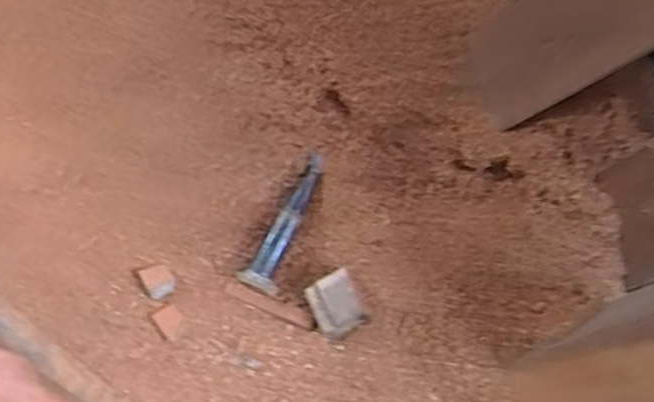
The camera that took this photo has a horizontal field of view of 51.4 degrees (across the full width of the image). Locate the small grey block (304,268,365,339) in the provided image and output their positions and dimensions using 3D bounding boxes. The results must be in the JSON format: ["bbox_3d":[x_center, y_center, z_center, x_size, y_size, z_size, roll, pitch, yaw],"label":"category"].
[{"bbox_3d":[0.009,0.116,0.763,0.053,0.034,0.061,-22,65,-9],"label":"small grey block"}]

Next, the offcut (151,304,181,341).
[{"bbox_3d":[-0.173,0.132,0.743,0.026,0.008,0.035,-37,68,-16],"label":"offcut"}]

